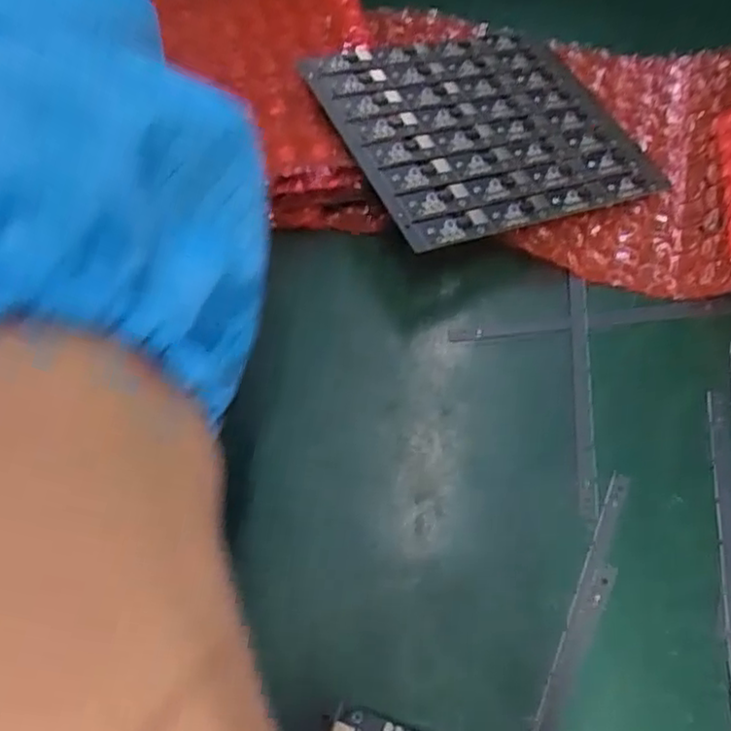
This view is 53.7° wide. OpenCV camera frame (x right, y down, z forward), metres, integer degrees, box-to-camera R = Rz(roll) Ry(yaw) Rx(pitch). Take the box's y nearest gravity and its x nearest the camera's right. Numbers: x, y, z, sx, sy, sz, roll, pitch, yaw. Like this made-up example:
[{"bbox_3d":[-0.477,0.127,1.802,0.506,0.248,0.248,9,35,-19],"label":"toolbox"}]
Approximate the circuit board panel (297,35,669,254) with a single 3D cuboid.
[{"bbox_3d":[0.042,-0.088,0.261,0.102,0.006,0.094,-16,59,-20],"label":"circuit board panel"}]

